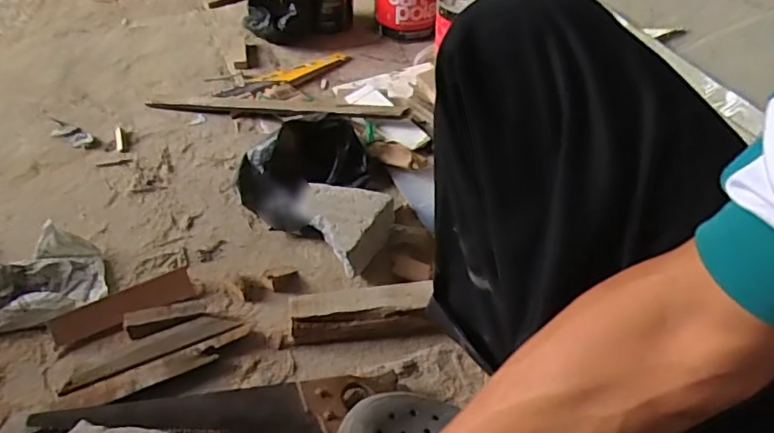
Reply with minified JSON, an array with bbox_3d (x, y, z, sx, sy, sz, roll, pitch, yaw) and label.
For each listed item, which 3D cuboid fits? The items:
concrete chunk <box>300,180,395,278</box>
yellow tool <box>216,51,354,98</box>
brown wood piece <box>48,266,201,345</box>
[{"bbox_3d":[-0.070,0.014,0.859,0.120,0.075,0.129,1,45,-1],"label":"concrete chunk"},{"bbox_3d":[-0.202,-0.287,1.180,0.291,0.014,0.082,-24,50,-24],"label":"yellow tool"},{"bbox_3d":[-0.344,0.117,0.769,0.175,0.040,0.014,-20,6,-21],"label":"brown wood piece"}]

